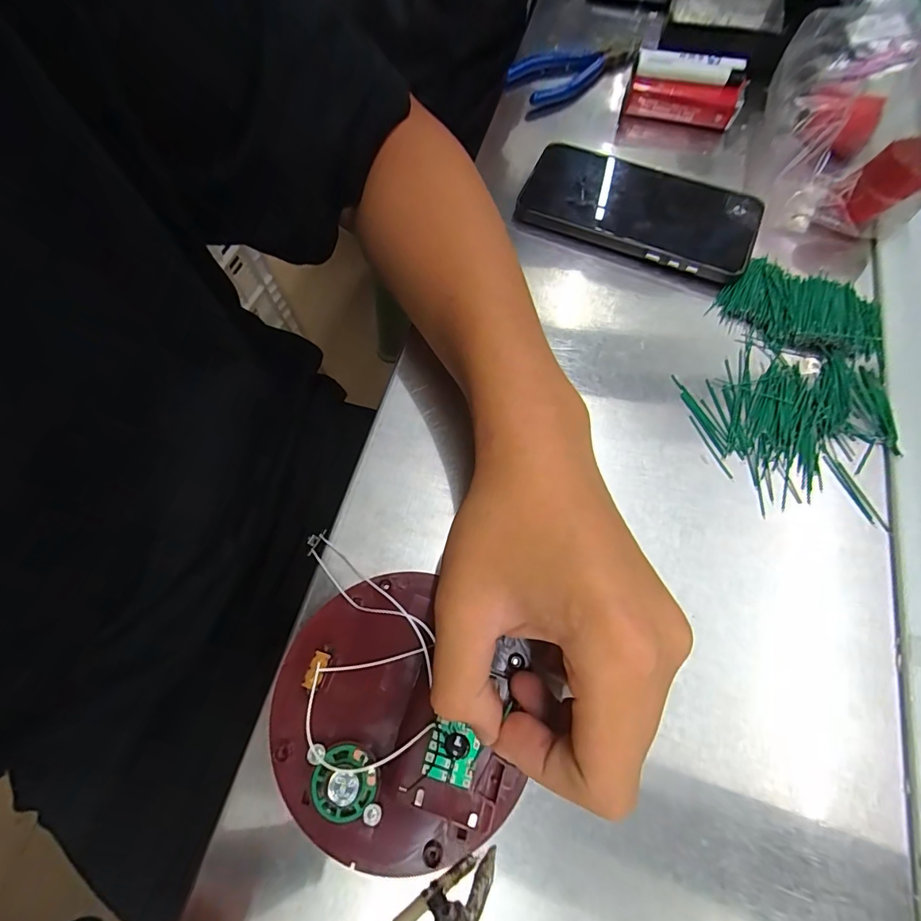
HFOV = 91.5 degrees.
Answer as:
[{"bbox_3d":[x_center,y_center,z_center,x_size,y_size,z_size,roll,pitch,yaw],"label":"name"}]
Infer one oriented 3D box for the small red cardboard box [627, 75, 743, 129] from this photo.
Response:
[{"bbox_3d":[0.176,-0.286,0.357,0.081,0.026,0.014,19,70,7],"label":"small red cardboard box"}]

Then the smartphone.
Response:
[{"bbox_3d":[0.128,-0.184,0.320,0.161,0.014,0.087,19,70,7],"label":"smartphone"}]

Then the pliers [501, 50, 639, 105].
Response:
[{"bbox_3d":[0.095,-0.347,0.396,0.113,0.025,0.054,-28,72,-10],"label":"pliers"}]

